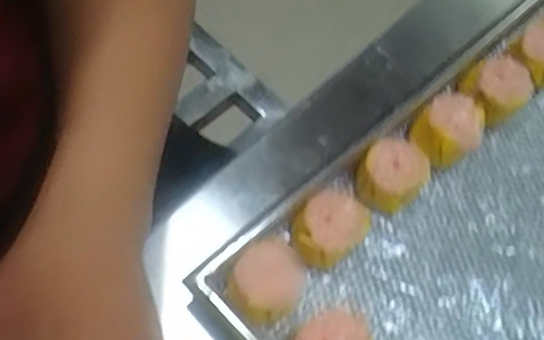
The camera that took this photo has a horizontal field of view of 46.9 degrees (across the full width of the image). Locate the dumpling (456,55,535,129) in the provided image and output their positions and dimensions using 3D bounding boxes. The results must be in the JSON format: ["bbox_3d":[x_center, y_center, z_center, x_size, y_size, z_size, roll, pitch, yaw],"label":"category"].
[{"bbox_3d":[0.142,-0.050,0.404,0.047,0.035,0.038,-31,68,-19],"label":"dumpling"}]

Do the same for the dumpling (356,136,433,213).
[{"bbox_3d":[0.069,0.005,0.367,0.036,0.031,0.036,2,61,-3],"label":"dumpling"}]

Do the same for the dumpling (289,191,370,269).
[{"bbox_3d":[0.030,0.036,0.346,0.034,0.033,0.041,38,66,16],"label":"dumpling"}]

